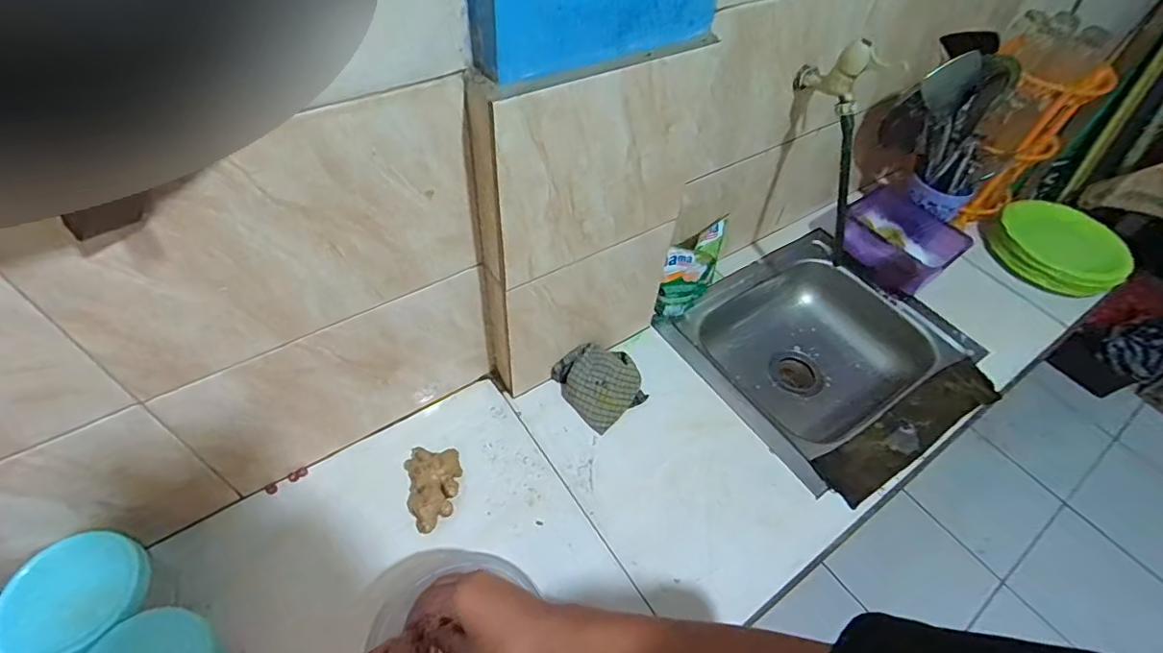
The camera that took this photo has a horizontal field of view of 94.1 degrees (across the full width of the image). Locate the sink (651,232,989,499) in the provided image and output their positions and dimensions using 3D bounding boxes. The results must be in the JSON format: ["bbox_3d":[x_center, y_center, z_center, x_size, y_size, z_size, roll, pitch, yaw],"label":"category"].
[{"bbox_3d":[0.415,0.059,1.038,0.458,0.162,0.375,-25,58,-23],"label":"sink"}]

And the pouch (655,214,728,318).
[{"bbox_3d":[0.203,-0.109,0.971,0.059,0.145,0.172,28,54,16],"label":"pouch"}]

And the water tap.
[{"bbox_3d":[0.372,-0.355,0.762,0.042,0.087,0.124,-30,60,-26],"label":"water tap"}]

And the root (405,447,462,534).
[{"bbox_3d":[-0.204,0.219,0.750,0.073,0.030,0.118,-9,53,-12],"label":"root"}]

